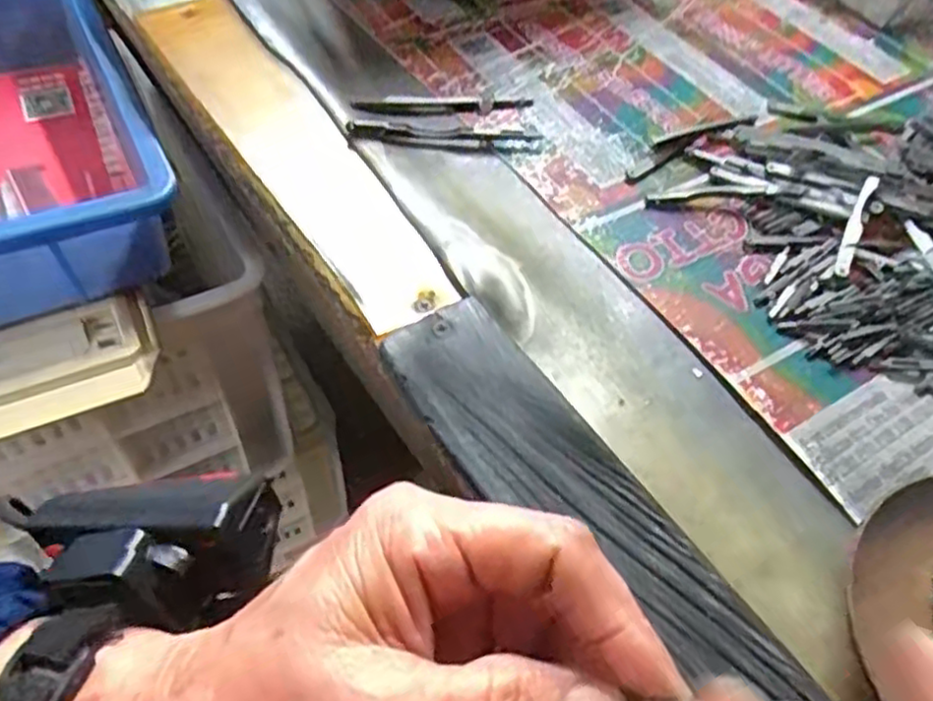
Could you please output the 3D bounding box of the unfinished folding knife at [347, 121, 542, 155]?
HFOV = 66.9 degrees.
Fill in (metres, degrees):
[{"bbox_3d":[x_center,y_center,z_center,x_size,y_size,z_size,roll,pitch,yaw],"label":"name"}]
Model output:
[{"bbox_3d":[-0.011,-0.114,0.373,0.100,0.009,0.018,-4,54,-6],"label":"unfinished folding knife"}]

